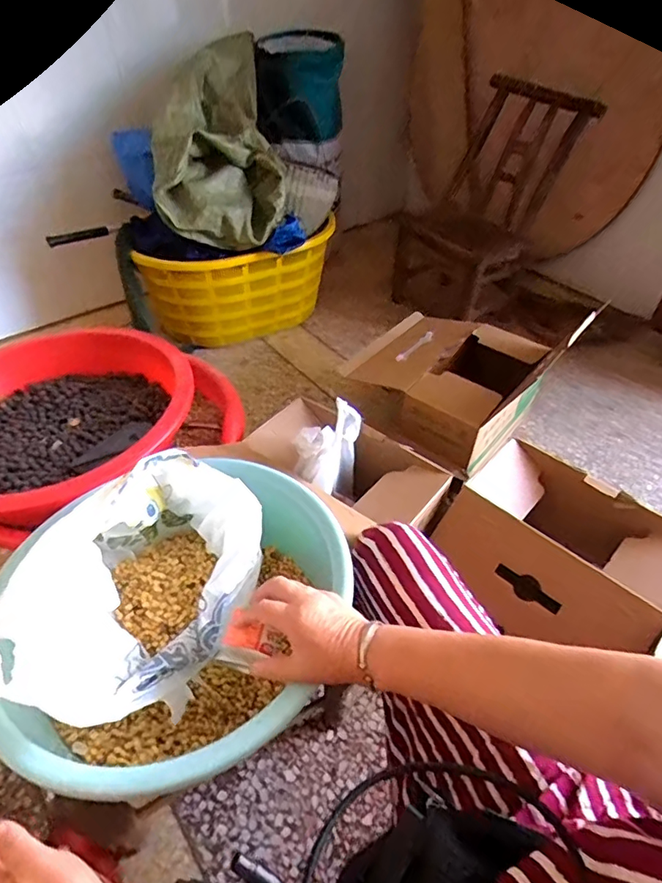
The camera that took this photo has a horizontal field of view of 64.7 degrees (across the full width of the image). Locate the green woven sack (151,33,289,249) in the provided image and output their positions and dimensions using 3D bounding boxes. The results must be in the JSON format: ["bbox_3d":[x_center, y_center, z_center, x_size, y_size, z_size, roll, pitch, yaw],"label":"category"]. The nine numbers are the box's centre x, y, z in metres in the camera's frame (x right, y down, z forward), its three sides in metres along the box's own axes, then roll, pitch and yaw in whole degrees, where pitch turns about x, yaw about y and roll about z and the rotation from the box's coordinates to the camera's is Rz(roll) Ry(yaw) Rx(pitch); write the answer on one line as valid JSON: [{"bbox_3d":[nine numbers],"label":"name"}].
[{"bbox_3d":[-0.304,-0.794,1.434,0.337,0.397,0.377,-7,45,-8],"label":"green woven sack"}]

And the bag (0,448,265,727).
[{"bbox_3d":[-0.186,0.150,0.553,0.186,0.185,0.290,3,45,3],"label":"bag"}]

